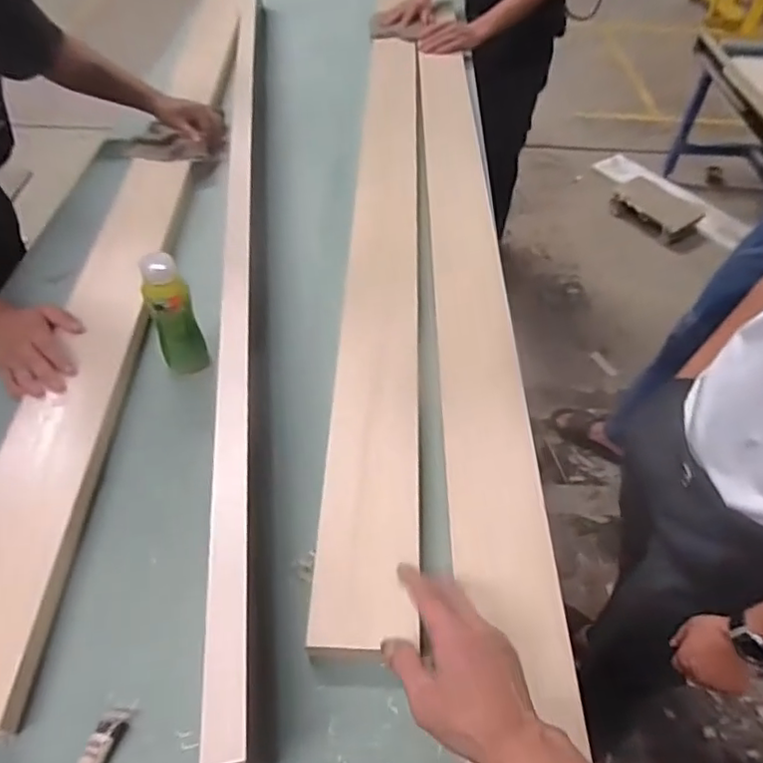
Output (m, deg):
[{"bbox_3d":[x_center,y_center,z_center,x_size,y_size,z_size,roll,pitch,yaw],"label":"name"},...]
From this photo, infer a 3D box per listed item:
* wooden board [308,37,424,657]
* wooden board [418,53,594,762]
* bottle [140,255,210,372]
[{"bbox_3d":[0.010,-0.280,1.040,0.121,0.033,1.421,2,49,0],"label":"wooden board"},{"bbox_3d":[0.138,-0.198,0.961,0.111,0.018,1.436,2,50,-1],"label":"wooden board"},{"bbox_3d":[-0.270,-0.083,0.781,0.058,0.157,0.064,-17,52,-16],"label":"bottle"}]

